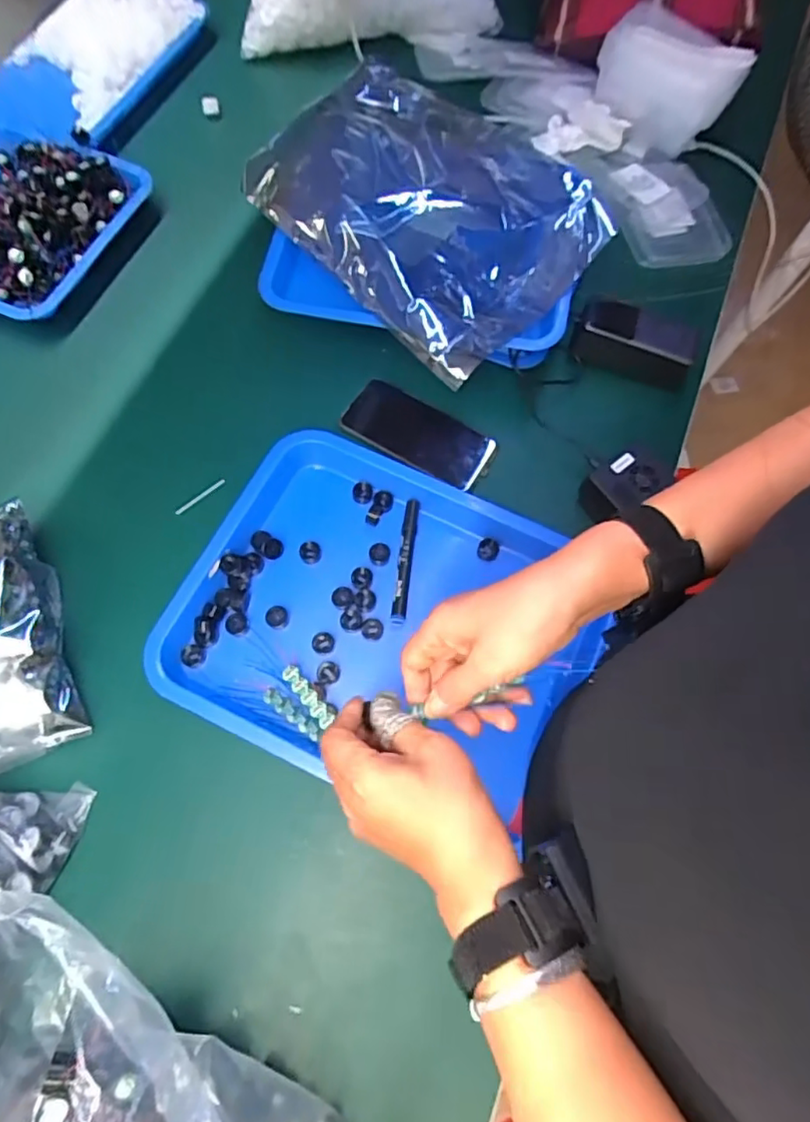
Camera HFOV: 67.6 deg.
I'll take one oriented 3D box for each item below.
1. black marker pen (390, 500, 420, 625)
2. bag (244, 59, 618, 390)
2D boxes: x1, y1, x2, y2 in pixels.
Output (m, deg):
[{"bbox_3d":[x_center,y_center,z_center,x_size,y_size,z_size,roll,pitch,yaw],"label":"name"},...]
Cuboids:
[{"bbox_3d":[0.001,-0.002,0.593,0.014,0.009,0.129,7,69,0],"label":"black marker pen"},{"bbox_3d":[0.030,-0.375,0.631,0.323,0.077,0.258,43,73,13],"label":"bag"}]

